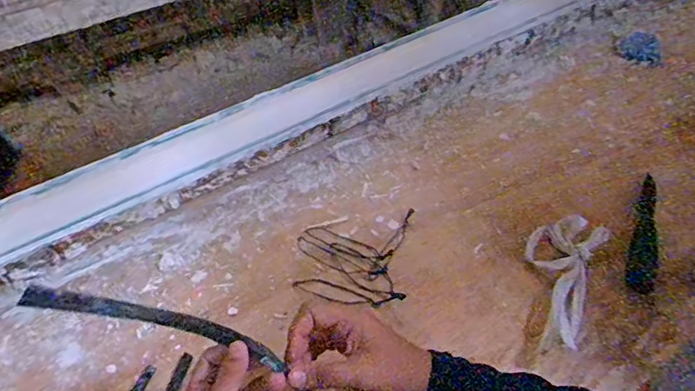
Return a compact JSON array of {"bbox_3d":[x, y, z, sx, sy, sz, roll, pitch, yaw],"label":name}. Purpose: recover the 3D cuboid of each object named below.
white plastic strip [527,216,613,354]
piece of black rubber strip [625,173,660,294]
[{"bbox_3d":[0.234,0.080,0.535,0.076,0.010,0.172,21,51,23],"label":"white plastic strip"},{"bbox_3d":[0.350,0.037,0.570,0.030,0.021,0.180,16,49,19],"label":"piece of black rubber strip"}]

